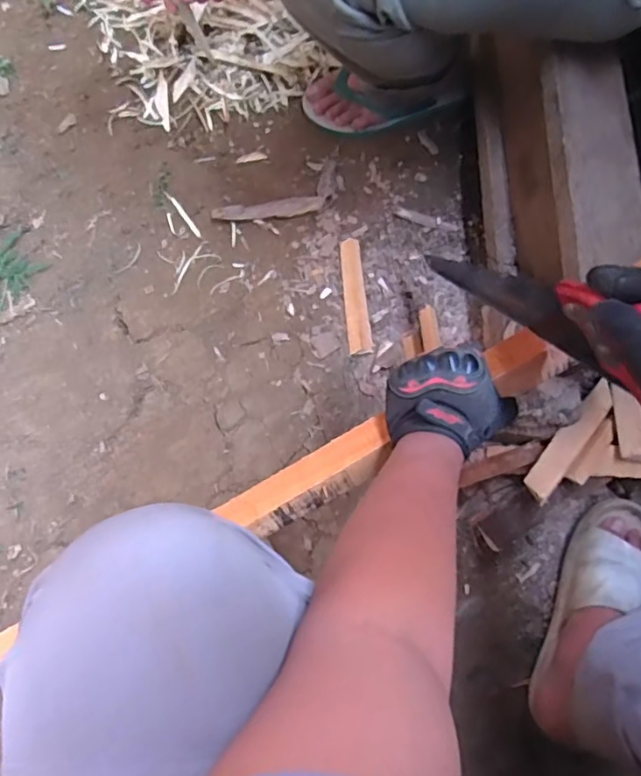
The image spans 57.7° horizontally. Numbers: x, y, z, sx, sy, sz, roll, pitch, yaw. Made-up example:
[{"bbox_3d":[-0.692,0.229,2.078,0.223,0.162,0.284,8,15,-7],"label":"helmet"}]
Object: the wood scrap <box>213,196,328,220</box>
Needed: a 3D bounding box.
[{"bbox_3d":[-0.078,-0.271,0.884,0.167,0.009,0.026,-8,90,-7],"label":"wood scrap"}]

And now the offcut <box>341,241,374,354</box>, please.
[{"bbox_3d":[0.050,-0.134,0.848,0.034,0.010,0.176,-7,75,-1],"label":"offcut"}]

